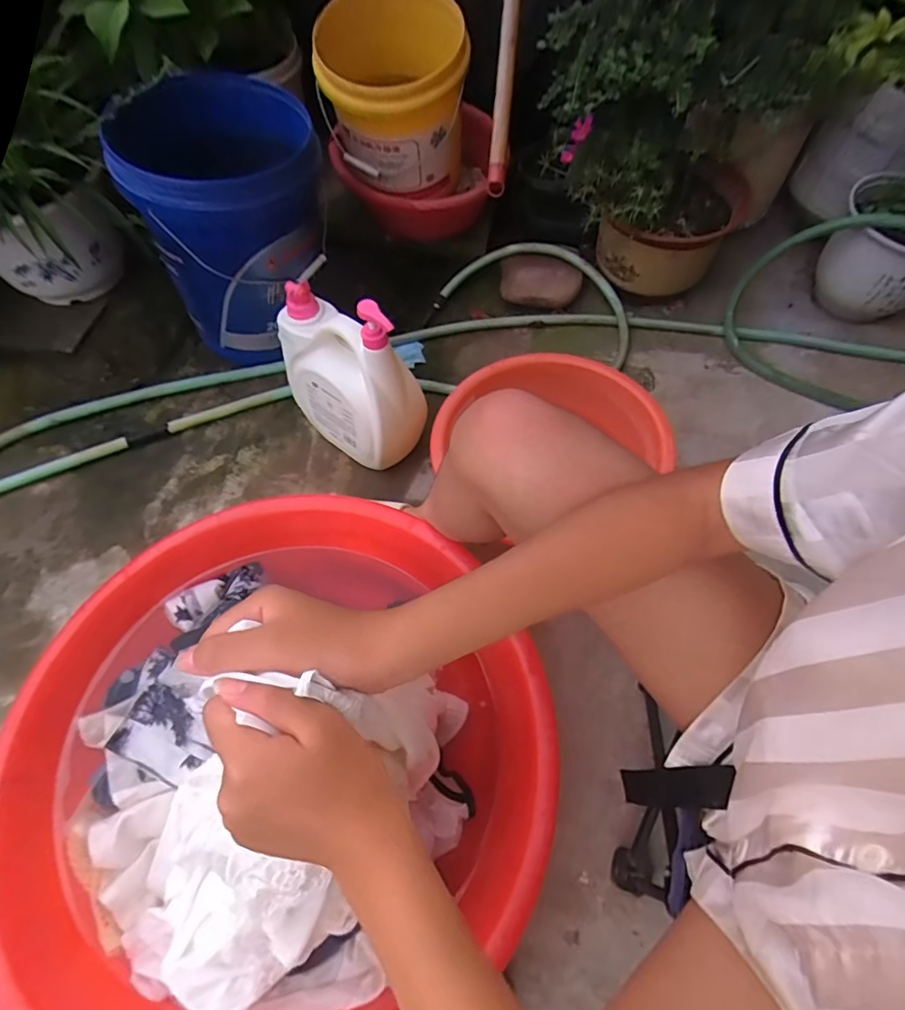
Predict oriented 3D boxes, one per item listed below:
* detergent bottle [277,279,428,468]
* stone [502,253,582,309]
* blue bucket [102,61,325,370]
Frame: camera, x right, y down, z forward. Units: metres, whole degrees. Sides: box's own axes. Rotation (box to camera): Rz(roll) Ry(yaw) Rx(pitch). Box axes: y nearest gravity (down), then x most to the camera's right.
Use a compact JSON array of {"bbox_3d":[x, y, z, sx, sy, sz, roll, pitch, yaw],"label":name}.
[{"bbox_3d":[-0.164,-0.200,0.816,0.240,0.309,0.097,37,65,15],"label":"detergent bottle"},{"bbox_3d":[0.183,-0.464,1.079,0.162,0.072,0.096,8,61,0],"label":"stone"},{"bbox_3d":[-0.389,-0.533,0.945,0.305,0.347,0.368,-18,64,-13],"label":"blue bucket"}]

